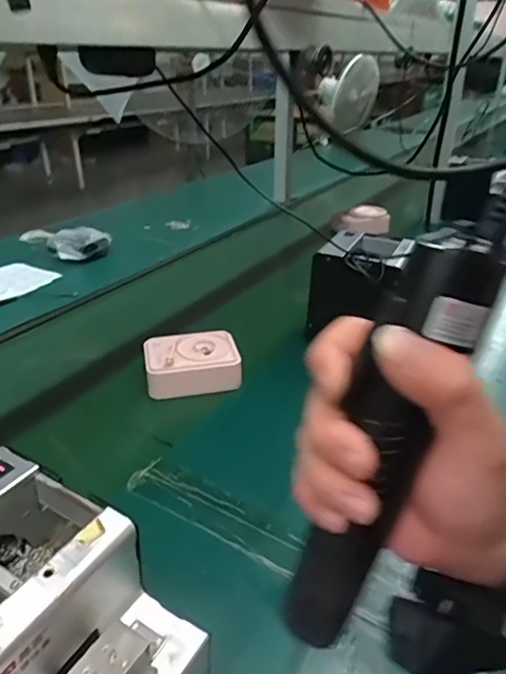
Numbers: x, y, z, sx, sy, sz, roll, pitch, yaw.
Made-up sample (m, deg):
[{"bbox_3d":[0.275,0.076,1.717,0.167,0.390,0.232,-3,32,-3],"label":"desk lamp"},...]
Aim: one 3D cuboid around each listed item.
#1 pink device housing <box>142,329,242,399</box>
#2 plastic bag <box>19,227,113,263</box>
[{"bbox_3d":[-0.084,0.036,0.735,0.126,0.046,0.098,-7,29,-14],"label":"pink device housing"},{"bbox_3d":[-0.409,-0.210,1.170,0.163,0.052,0.108,12,31,21],"label":"plastic bag"}]

